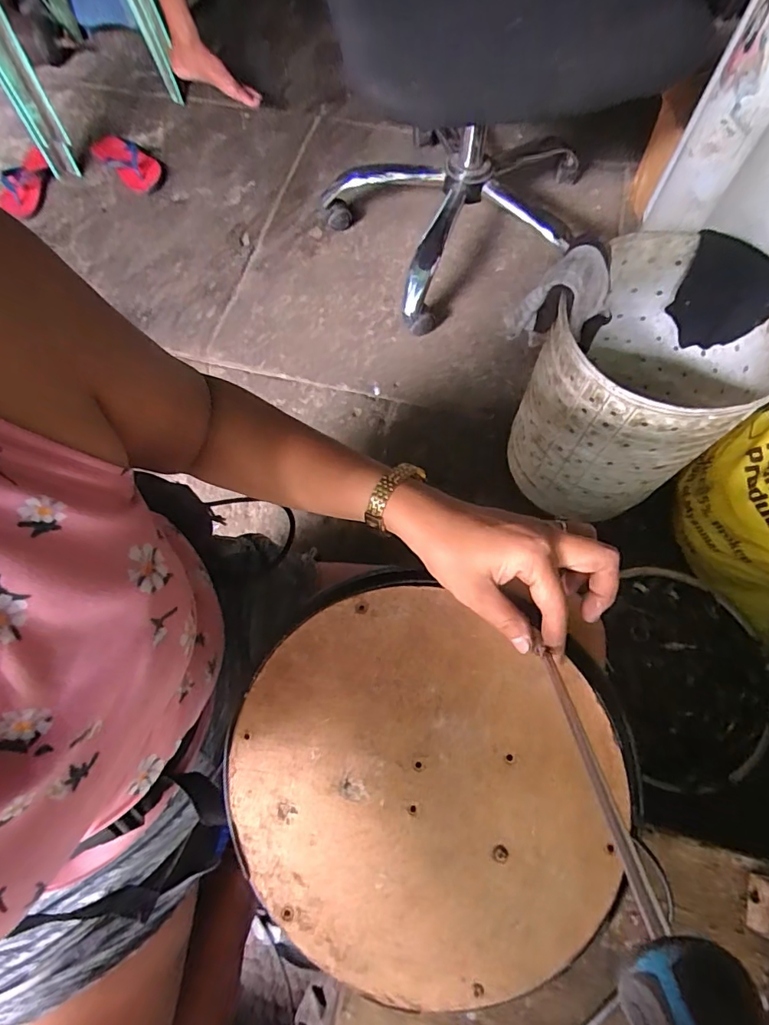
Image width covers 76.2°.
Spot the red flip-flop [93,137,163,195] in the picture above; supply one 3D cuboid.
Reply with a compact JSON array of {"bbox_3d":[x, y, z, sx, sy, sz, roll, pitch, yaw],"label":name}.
[{"bbox_3d":[-0.642,-0.866,1.197,0.242,0.024,0.096,39,74,14],"label":"red flip-flop"}]

